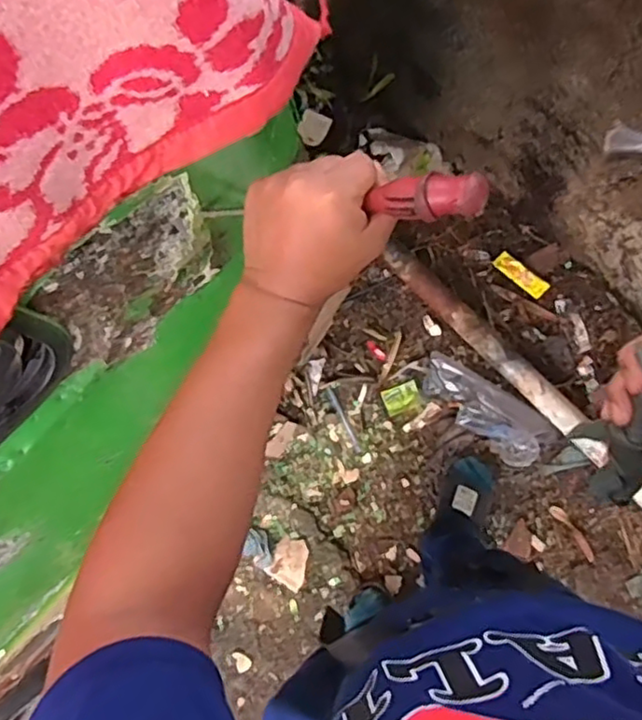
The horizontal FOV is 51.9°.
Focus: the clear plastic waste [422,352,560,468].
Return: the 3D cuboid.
[{"bbox_3d":[0.345,0.102,1.399,0.292,0.075,0.111,37,77,11],"label":"clear plastic waste"}]

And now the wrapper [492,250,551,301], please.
[{"bbox_3d":[0.438,-0.187,1.446,0.128,0.008,0.042,44,96,16],"label":"wrapper"}]

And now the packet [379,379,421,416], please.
[{"bbox_3d":[0.180,0.085,1.471,0.081,0.004,0.059,-22,82,8],"label":"packet"}]

